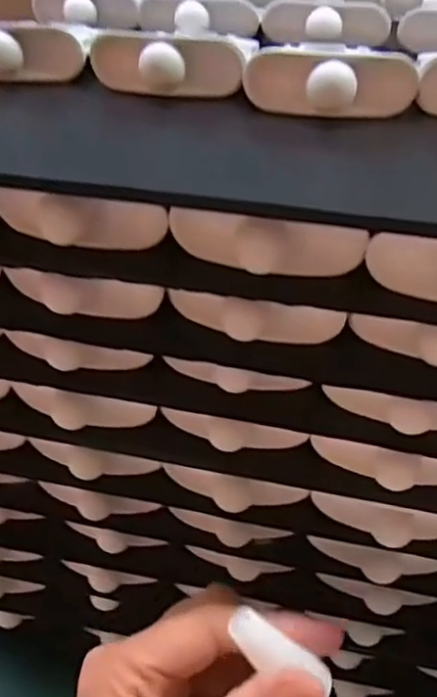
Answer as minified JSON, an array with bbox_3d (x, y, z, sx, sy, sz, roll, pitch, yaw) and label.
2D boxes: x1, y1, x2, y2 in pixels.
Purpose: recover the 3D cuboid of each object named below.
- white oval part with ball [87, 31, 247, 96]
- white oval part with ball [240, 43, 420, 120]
[{"bbox_3d":[-0.020,-0.103,0.239,0.057,0.019,0.012,9,38,10],"label":"white oval part with ball"},{"bbox_3d":[0.038,-0.090,0.223,0.057,0.022,0.014,4,37,3],"label":"white oval part with ball"}]

